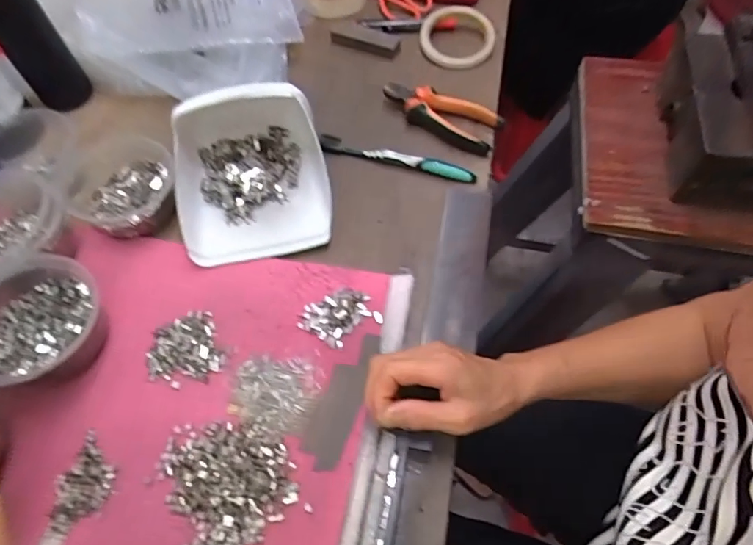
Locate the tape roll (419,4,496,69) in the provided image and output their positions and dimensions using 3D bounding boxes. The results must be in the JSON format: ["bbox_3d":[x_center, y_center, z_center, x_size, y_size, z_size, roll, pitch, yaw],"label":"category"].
[{"bbox_3d":[0.106,-0.324,0.657,0.093,0.025,0.107,-13,60,-4],"label":"tape roll"}]

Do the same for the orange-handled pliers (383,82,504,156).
[{"bbox_3d":[0.075,-0.192,0.584,0.144,0.023,0.059,25,63,13],"label":"orange-handled pliers"}]

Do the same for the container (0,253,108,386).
[{"bbox_3d":[-0.297,0.044,0.425,0.109,0.062,0.106,0,60,0],"label":"container"}]

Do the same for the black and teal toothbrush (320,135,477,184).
[{"bbox_3d":[0.023,-0.131,0.556,0.181,0.015,0.016,15,61,8],"label":"black and teal toothbrush"}]

